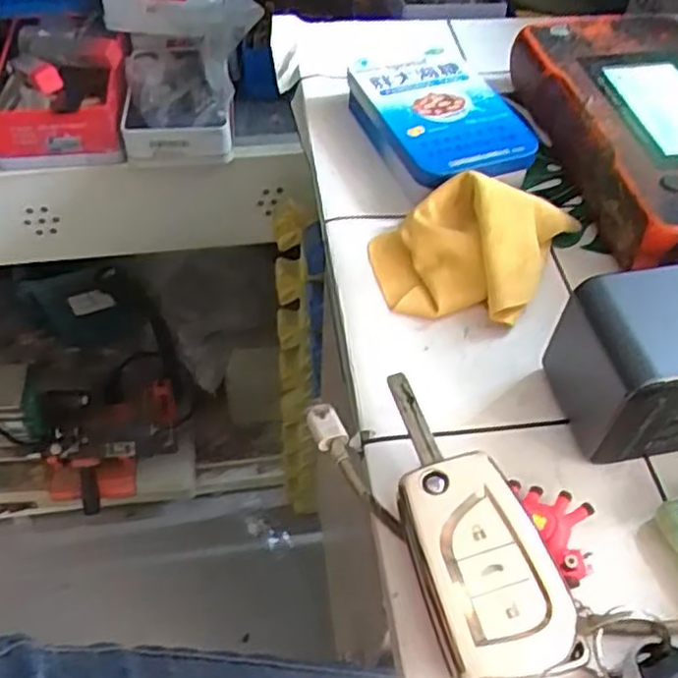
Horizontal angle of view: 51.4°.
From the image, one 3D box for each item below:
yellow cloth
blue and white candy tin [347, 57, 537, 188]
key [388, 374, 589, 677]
[{"bbox_3d":[0.055,-0.040,0.301,0.077,0.029,0.064,14,53,9],"label":"yellow cloth"},{"bbox_3d":[0.052,-0.109,0.357,0.064,0.021,0.100,-14,54,-13],"label":"blue and white candy tin"},{"bbox_3d":[0.036,0.055,0.221,0.037,0.013,0.102,-15,54,-13],"label":"key"}]

